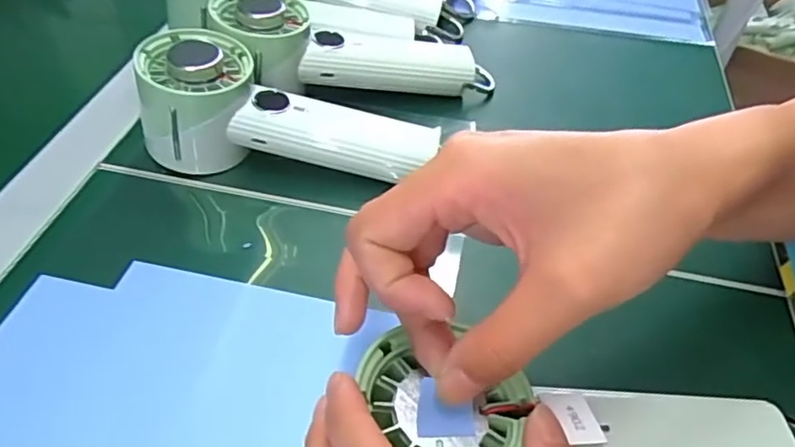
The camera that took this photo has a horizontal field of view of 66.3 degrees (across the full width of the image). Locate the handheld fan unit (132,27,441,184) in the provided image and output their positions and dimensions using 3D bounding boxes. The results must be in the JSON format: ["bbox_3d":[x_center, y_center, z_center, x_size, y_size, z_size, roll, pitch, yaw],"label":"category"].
[{"bbox_3d":[-0.062,-0.067,0.357,0.163,0.067,0.056,4,46,2],"label":"handheld fan unit"}]

